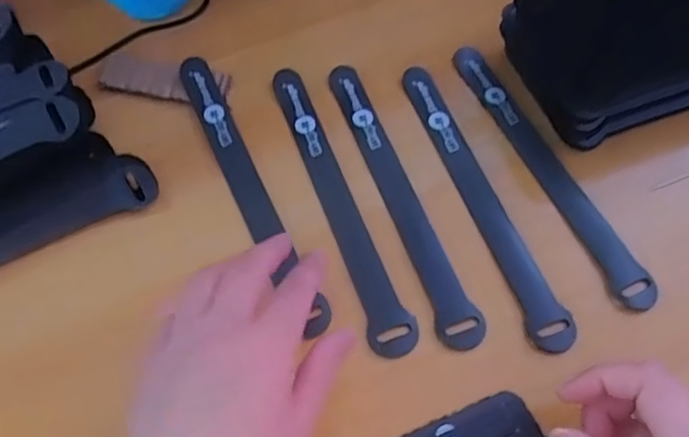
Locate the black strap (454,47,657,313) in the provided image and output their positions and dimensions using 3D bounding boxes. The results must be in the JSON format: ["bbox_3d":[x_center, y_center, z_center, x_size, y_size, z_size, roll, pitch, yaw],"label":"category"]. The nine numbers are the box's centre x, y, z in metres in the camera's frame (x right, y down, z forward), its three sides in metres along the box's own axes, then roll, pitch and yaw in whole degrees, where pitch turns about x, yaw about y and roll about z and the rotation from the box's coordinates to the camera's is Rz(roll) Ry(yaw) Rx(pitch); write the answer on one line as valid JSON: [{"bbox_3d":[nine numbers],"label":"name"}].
[{"bbox_3d":[0.123,-0.033,0.393,0.022,0.006,0.201,-24,62,-5],"label":"black strap"}]

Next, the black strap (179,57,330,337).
[{"bbox_3d":[-0.060,-0.021,0.398,0.021,0.008,0.209,-24,65,-12],"label":"black strap"}]

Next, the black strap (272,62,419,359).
[{"bbox_3d":[-0.004,-0.013,0.393,0.025,0.004,0.207,-19,61,-5],"label":"black strap"}]

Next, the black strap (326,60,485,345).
[{"bbox_3d":[0.033,-0.018,0.394,0.024,0.004,0.209,-17,60,-8],"label":"black strap"}]

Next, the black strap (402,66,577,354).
[{"bbox_3d":[0.081,-0.016,0.384,0.022,0.004,0.203,-18,60,-9],"label":"black strap"}]

